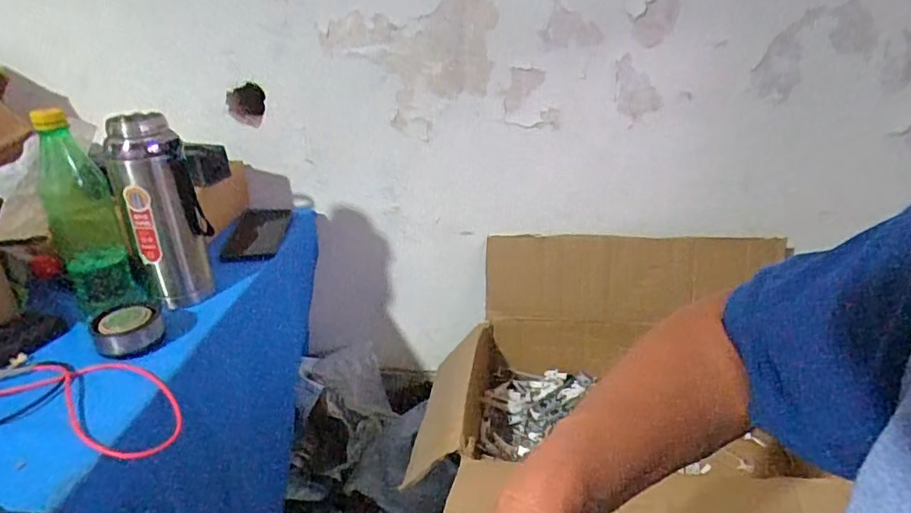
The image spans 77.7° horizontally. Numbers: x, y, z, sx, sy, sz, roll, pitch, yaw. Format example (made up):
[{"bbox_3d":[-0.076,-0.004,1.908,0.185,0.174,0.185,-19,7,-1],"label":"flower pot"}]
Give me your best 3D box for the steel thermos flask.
[{"bbox_3d":[-0.342,-0.051,0.663,0.084,0.209,0.066,-17,29,-29],"label":"steel thermos flask"}]

